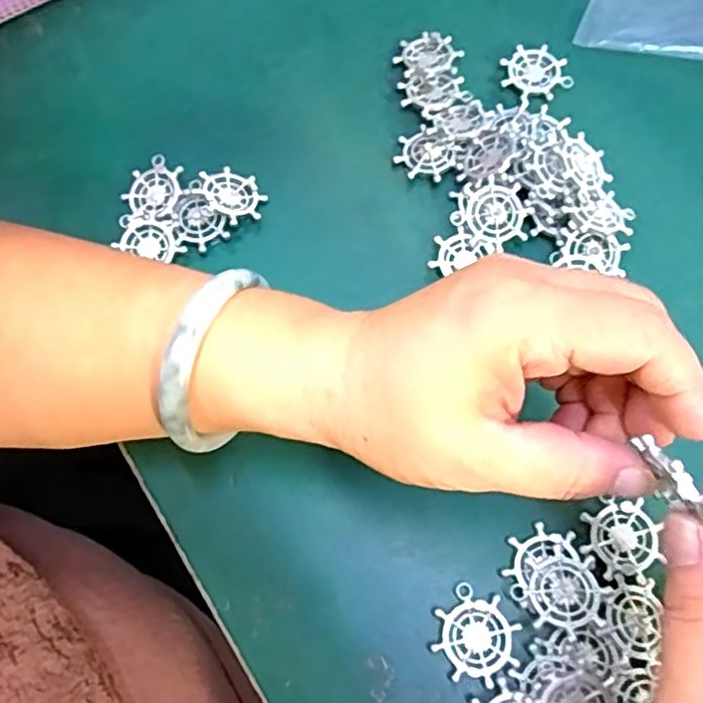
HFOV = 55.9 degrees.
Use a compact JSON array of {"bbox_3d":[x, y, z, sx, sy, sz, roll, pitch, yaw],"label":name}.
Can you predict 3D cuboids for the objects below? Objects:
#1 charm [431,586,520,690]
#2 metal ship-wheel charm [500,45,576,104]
[{"bbox_3d":[0.046,0.107,0.248,0.030,0.005,0.032,-34,74,-10],"label":"charm"},{"bbox_3d":[0.091,-0.139,0.329,0.032,0.004,0.032,-1,71,2],"label":"metal ship-wheel charm"}]

